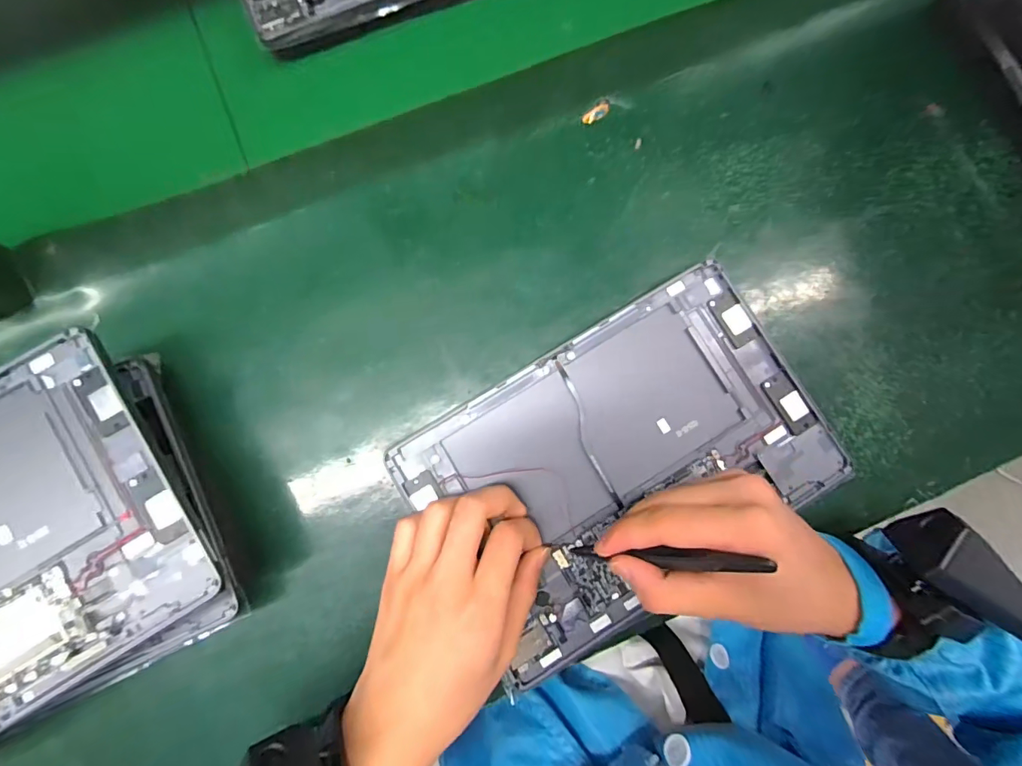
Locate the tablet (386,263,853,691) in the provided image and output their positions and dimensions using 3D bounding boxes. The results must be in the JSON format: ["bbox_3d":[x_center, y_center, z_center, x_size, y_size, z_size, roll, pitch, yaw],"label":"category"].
[{"bbox_3d":[0.072,0.050,0.297,0.249,0.017,0.163,-31,81,-6],"label":"tablet"}]

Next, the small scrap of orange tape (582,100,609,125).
[{"bbox_3d":[0.062,-0.196,0.336,0.023,0.004,0.010,-40,82,-7],"label":"small scrap of orange tape"}]

